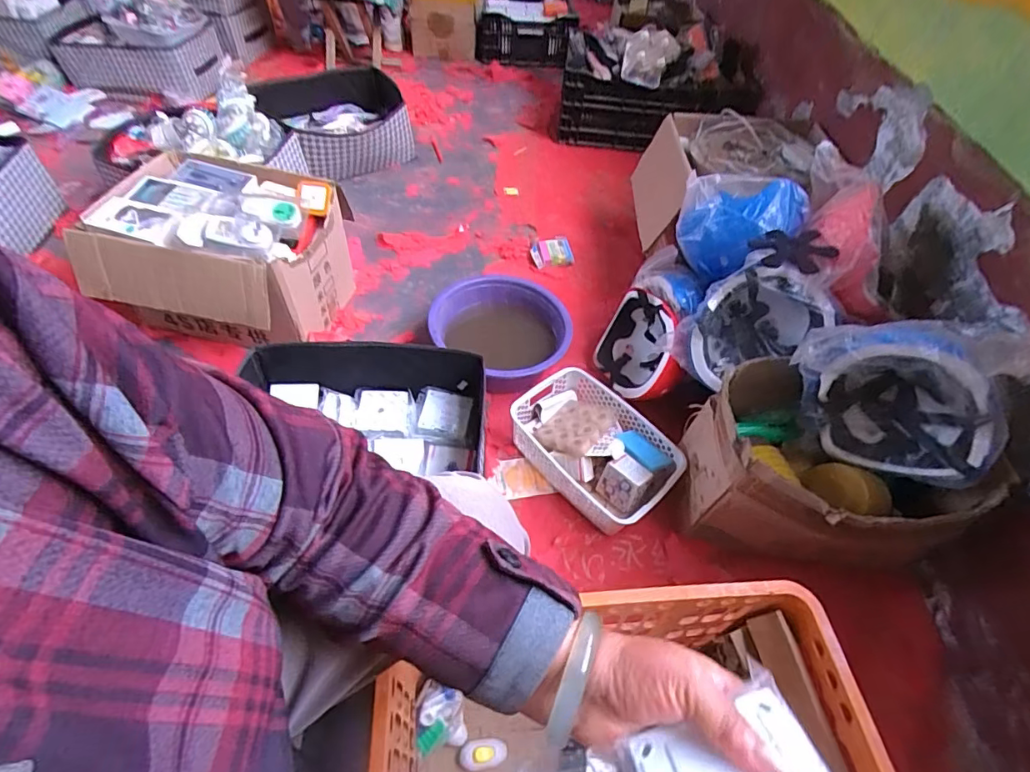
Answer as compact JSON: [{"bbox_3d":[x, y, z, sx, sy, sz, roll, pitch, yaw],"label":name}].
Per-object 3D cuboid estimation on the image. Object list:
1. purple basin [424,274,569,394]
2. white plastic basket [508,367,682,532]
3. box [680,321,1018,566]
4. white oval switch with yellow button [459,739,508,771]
[{"bbox_3d":[-0.032,-0.098,1.112,0.291,0.125,0.266,30,55,18],"label":"purple basin"},{"bbox_3d":[0.148,0.107,0.940,0.210,0.090,0.292,-30,59,-25],"label":"white plastic basket"},{"bbox_3d":[0.480,0.097,0.755,0.357,0.362,0.251,3,51,-2],"label":"box"},{"bbox_3d":[-0.041,0.478,0.666,0.063,0.027,0.032,4,50,-19],"label":"white oval switch with yellow button"}]

